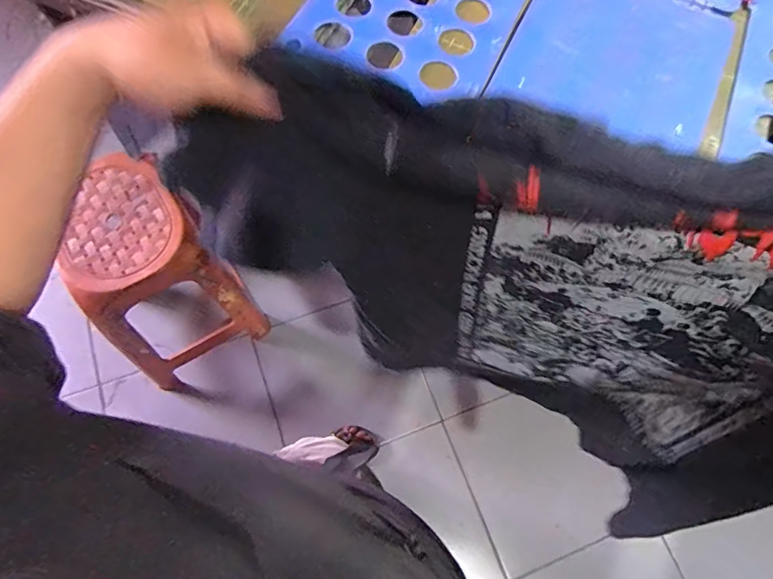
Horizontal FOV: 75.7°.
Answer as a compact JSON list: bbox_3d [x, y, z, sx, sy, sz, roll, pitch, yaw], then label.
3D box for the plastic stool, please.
[{"bbox_3d":[-0.515,-0.034,1.133,0.278,0.427,0.322,-29,73,-14],"label":"plastic stool"}]

